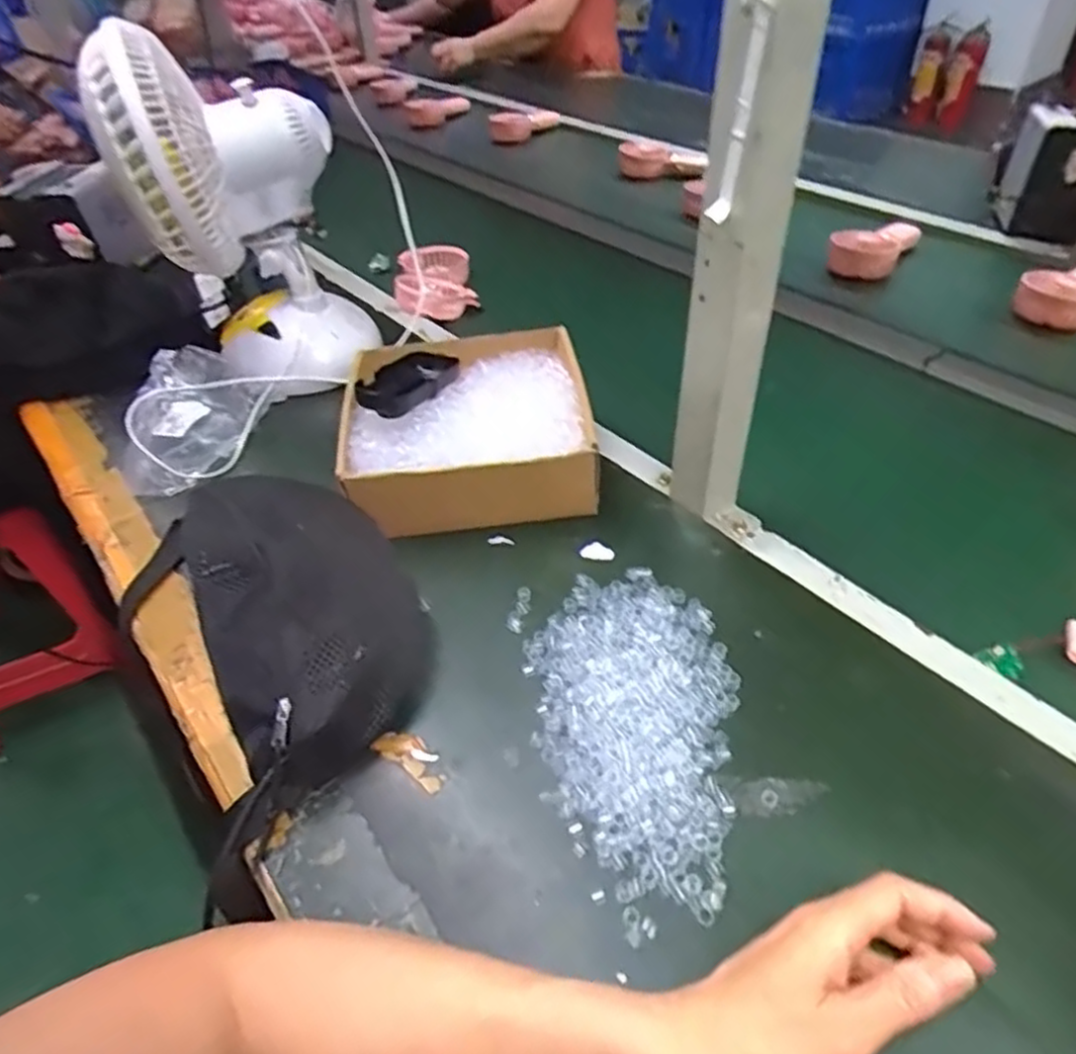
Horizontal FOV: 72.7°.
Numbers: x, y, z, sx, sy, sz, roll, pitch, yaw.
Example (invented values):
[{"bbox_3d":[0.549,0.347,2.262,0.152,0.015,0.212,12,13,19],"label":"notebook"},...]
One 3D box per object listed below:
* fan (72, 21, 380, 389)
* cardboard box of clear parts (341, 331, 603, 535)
[{"bbox_3d":[-0.299,-0.310,0.739,0.203,0.299,0.182,-23,45,-19],"label":"fan"},{"bbox_3d":[-0.062,-0.092,0.650,0.204,0.088,0.201,-8,42,-3],"label":"cardboard box of clear parts"}]

